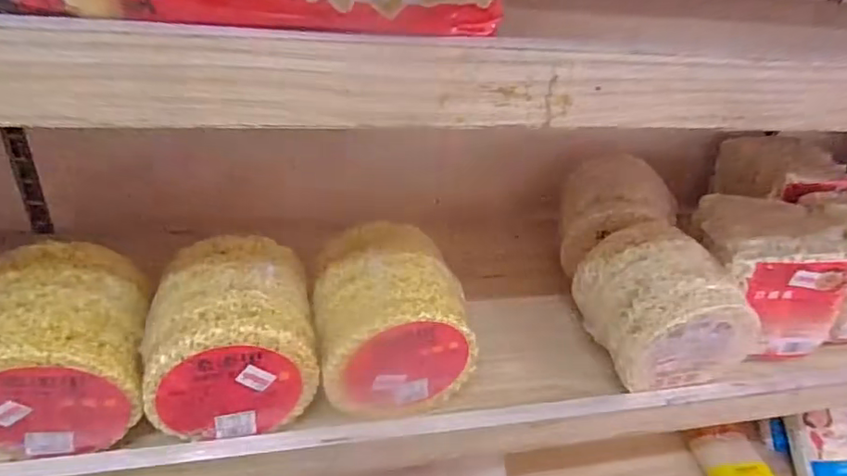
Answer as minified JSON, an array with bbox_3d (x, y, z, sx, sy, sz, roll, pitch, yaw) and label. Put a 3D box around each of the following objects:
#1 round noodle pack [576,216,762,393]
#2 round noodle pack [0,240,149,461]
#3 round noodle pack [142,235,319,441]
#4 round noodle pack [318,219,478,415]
[{"bbox_3d":[0.210,0.056,0.501,0.122,0.098,0.116,-4,35,-17],"label":"round noodle pack"},{"bbox_3d":[-0.257,0.071,0.396,0.121,0.109,0.121,5,33,-3],"label":"round noodle pack"},{"bbox_3d":[-0.141,0.071,0.419,0.114,0.100,0.106,-4,35,-17],"label":"round noodle pack"},{"bbox_3d":[-0.026,0.064,0.454,0.118,0.108,0.110,-4,35,-17],"label":"round noodle pack"}]

